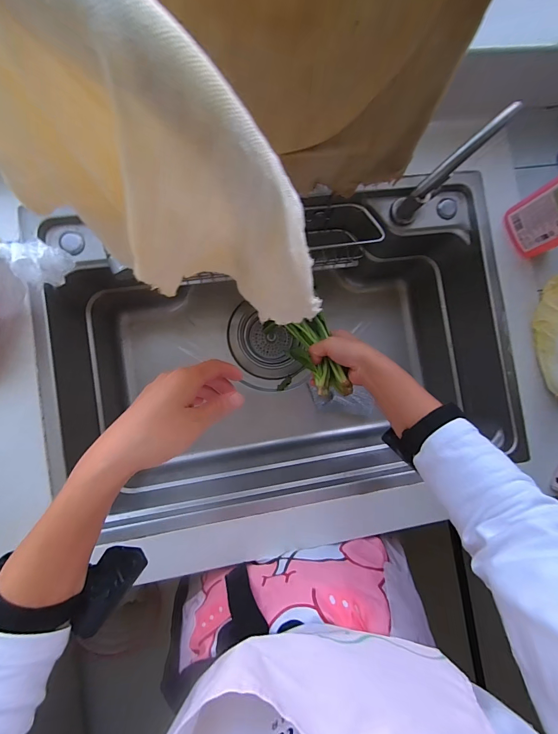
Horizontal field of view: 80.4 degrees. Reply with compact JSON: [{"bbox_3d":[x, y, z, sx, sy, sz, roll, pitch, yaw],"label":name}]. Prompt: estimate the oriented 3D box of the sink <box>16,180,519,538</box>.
[{"bbox_3d":[0.021,-0.023,0.595,0.649,0.248,0.433,-10,88,-7],"label":"sink"}]

